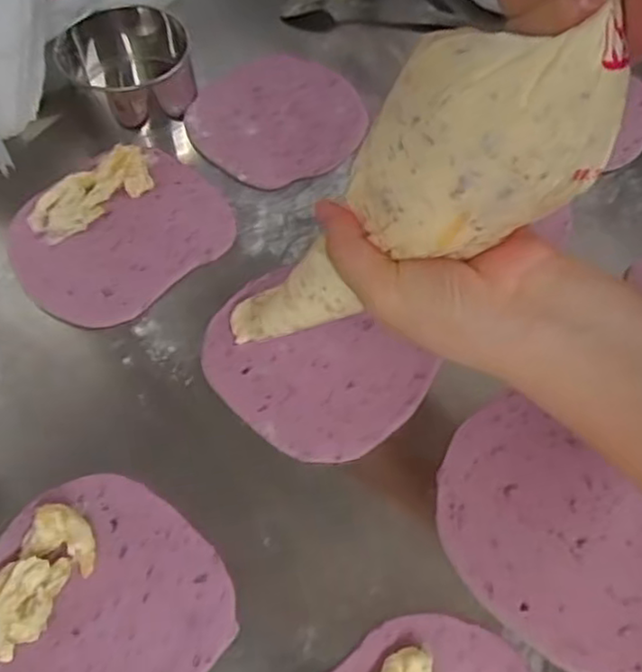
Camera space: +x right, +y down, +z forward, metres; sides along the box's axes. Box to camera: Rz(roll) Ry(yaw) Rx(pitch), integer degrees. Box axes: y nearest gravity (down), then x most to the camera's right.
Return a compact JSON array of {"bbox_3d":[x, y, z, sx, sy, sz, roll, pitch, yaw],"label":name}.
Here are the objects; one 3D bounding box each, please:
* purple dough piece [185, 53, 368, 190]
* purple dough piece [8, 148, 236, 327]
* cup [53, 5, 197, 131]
[{"bbox_3d":[-0.032,-0.171,0.531,0.125,0.009,0.131,1,58,-1],"label":"purple dough piece"},{"bbox_3d":[-0.137,-0.074,0.468,0.144,0.011,0.119,-39,67,-22],"label":"purple dough piece"},{"bbox_3d":[-0.151,-0.212,0.529,0.094,0.047,0.105,-20,61,-13],"label":"cup"}]

